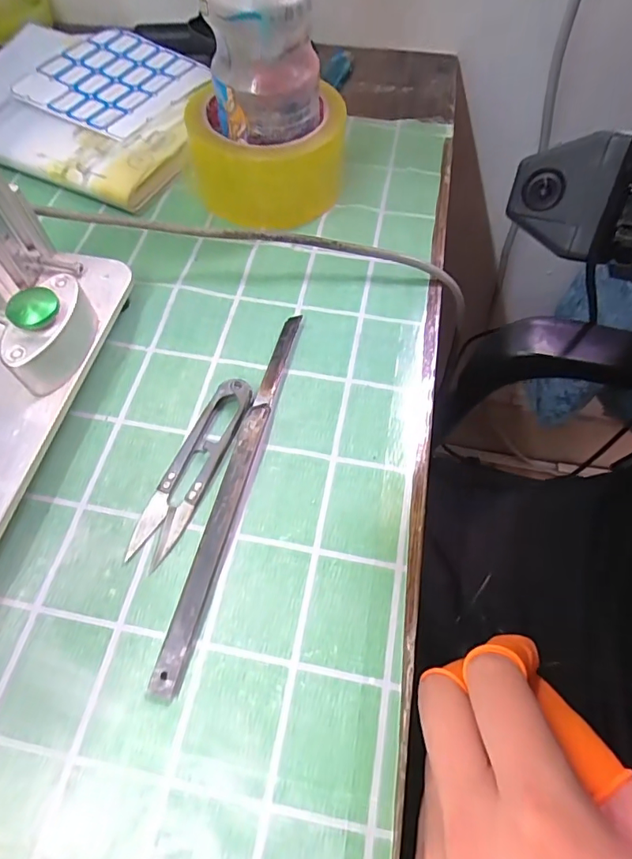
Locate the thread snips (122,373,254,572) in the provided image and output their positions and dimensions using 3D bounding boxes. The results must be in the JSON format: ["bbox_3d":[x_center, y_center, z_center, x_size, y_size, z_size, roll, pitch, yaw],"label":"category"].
[{"bbox_3d":[-0.060,0.017,0.240,0.022,0.010,0.098,20,63,11],"label":"thread snips"}]

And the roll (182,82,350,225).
[{"bbox_3d":[-0.034,-0.189,0.328,0.104,0.051,0.089,3,61,2],"label":"roll"}]

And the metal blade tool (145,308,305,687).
[{"bbox_3d":[-0.037,0.020,0.238,0.012,0.009,0.196,12,62,7],"label":"metal blade tool"}]

